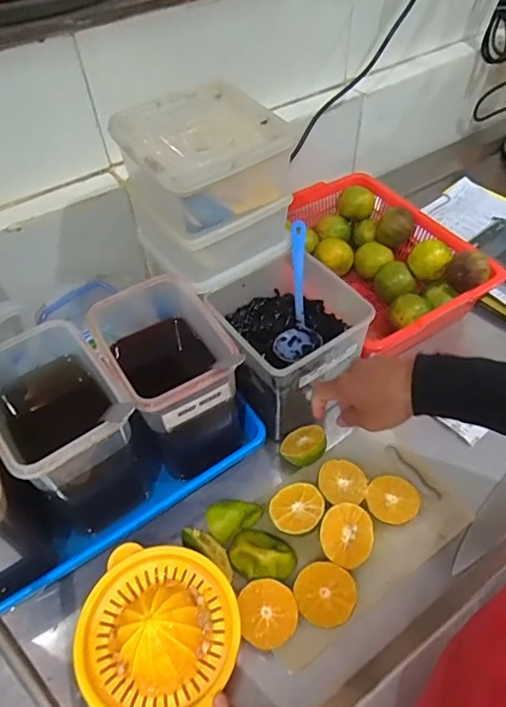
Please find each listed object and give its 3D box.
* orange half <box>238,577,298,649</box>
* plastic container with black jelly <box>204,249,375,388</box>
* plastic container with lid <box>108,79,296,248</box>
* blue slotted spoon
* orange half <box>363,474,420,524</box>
[{"bbox_3d":[0.015,0.237,0.453,0.050,0.037,0.052,-1,52,1],"label":"orange half"},{"bbox_3d":[0.031,-0.032,0.563,0.137,0.097,0.162,-30,57,-21],"label":"plastic container with black jelly"},{"bbox_3d":[-0.050,-0.191,0.505,0.136,0.080,0.136,-27,56,-19],"label":"plastic container with lid"},{"bbox_3d":[0.054,-0.070,0.563,0.050,0.033,0.152,3,95,4],"label":"blue slotted spoon"},{"bbox_3d":[0.142,0.154,0.513,0.050,0.025,0.050,30,58,22],"label":"orange half"}]

